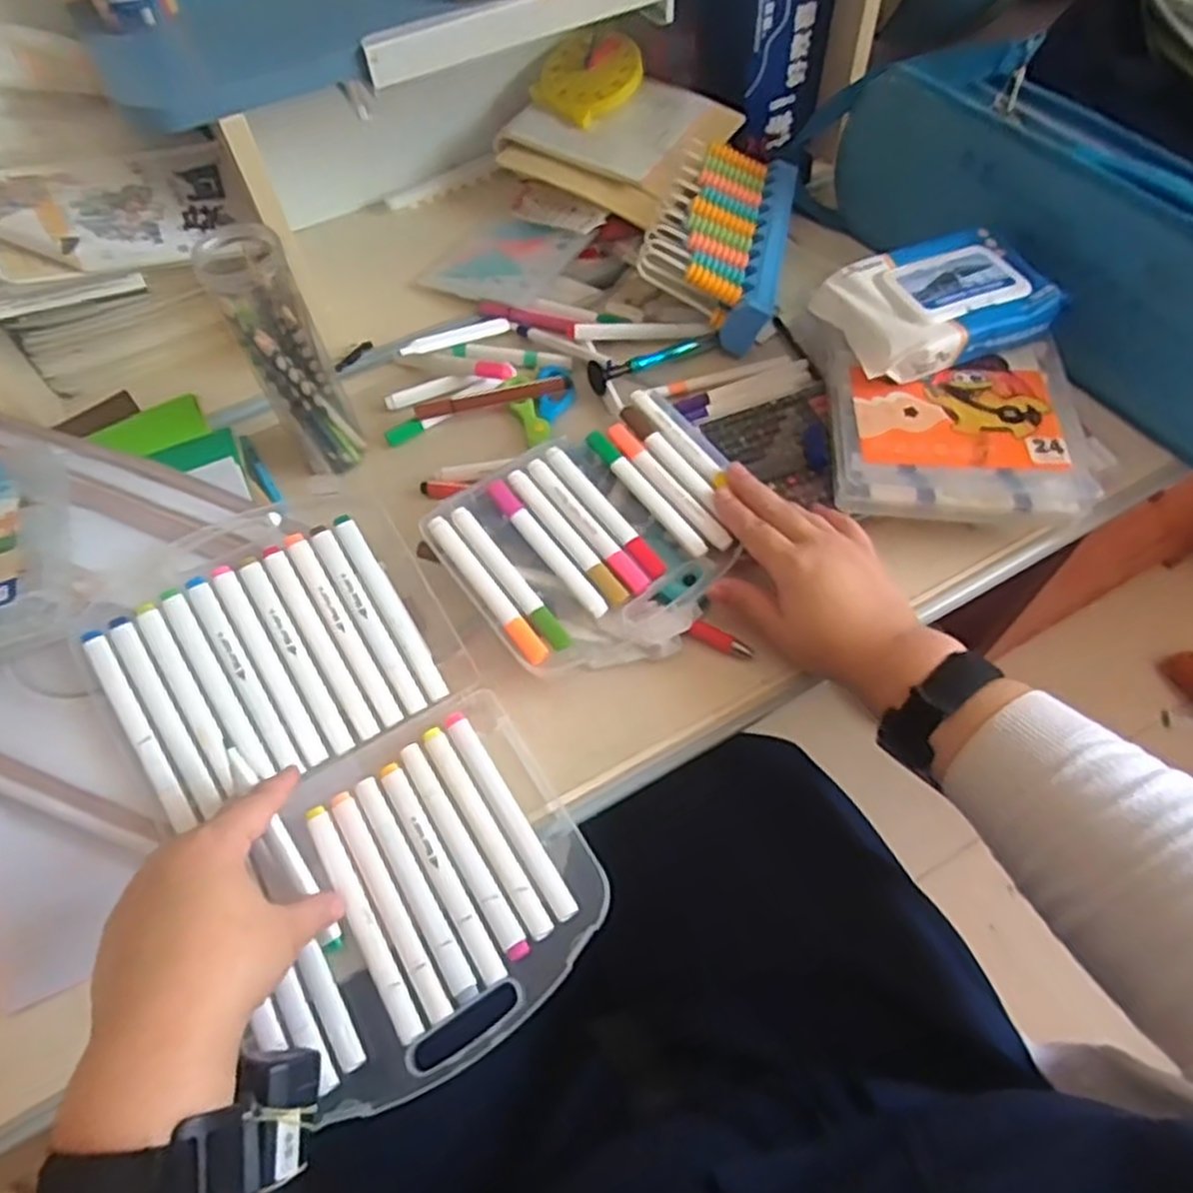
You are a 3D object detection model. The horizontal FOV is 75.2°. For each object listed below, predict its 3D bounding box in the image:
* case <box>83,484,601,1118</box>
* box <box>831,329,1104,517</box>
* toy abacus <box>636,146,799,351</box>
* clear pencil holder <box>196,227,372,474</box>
[{"bbox_3d":[-0.152,0.092,0.461,0.194,0.028,0.353,-27,71,-17],"label":"case"},{"bbox_3d":[0.249,-0.115,0.530,0.171,0.035,0.128,5,58,6],"label":"box"},{"bbox_3d":[0.106,-0.306,0.655,0.113,0.052,0.201,12,59,10],"label":"toy abacus"},{"bbox_3d":[-0.214,-0.164,0.540,0.053,0.169,0.057,-25,60,-12],"label":"clear pencil holder"}]

